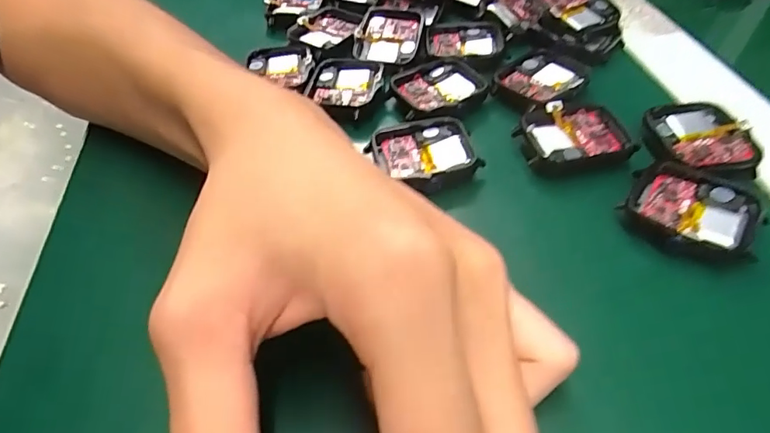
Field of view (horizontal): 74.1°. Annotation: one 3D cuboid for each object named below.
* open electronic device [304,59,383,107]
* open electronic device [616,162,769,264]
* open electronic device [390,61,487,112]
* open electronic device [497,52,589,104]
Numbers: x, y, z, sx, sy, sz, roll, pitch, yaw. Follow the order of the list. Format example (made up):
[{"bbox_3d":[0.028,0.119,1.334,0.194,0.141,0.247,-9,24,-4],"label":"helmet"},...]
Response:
[{"bbox_3d":[-0.021,-0.072,0.267,0.036,0.006,0.039,7,47,9],"label":"open electronic device"},{"bbox_3d":[0.116,-0.001,0.194,0.045,0.008,0.039,26,52,25],"label":"open electronic device"},{"bbox_3d":[0.027,-0.067,0.257,0.041,0.004,0.038,-19,48,-15],"label":"open electronic device"},{"bbox_3d":[0.079,-0.070,0.257,0.038,0.006,0.042,32,55,29],"label":"open electronic device"}]

